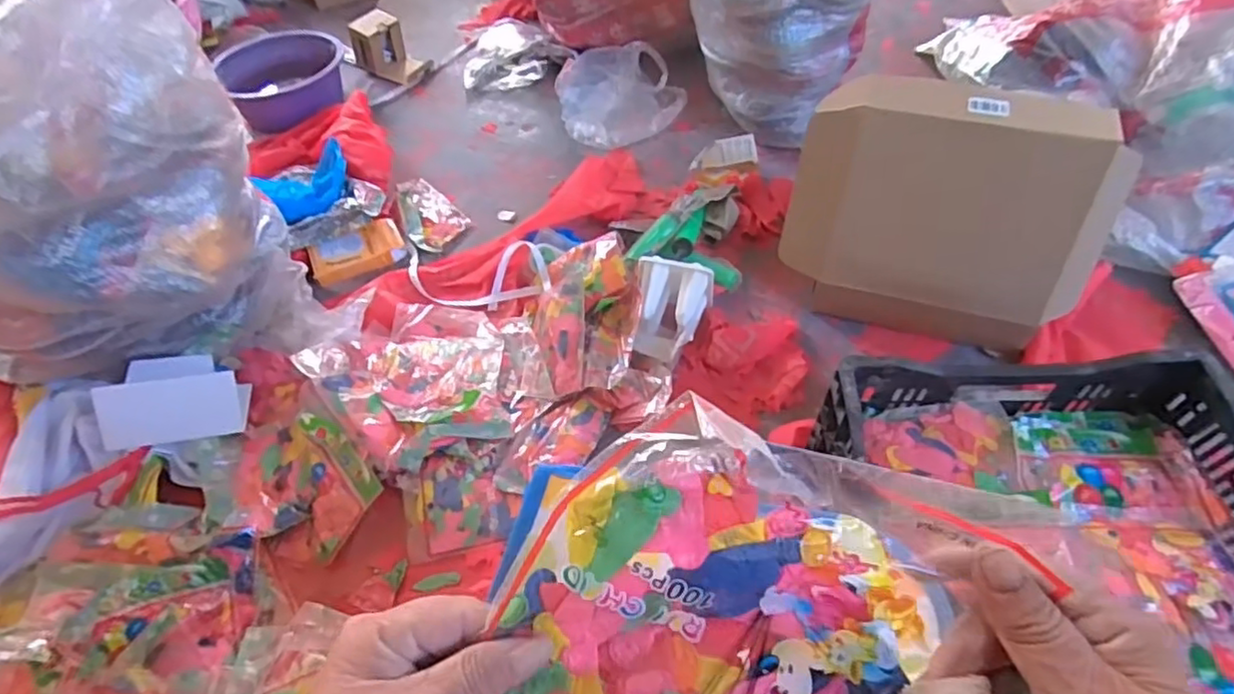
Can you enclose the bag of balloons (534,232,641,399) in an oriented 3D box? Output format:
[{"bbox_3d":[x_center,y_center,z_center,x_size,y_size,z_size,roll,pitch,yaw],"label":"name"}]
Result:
[{"bbox_3d":[-0.049,-0.053,0.987,0.160,0.097,0.253,-5,53,0],"label":"bag of balloons"}]

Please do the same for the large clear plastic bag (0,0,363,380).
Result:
[{"bbox_3d":[-0.688,-0.213,0.836,0.437,0.533,0.345,-23,55,-13],"label":"large clear plastic bag"}]

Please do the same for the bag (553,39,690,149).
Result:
[{"bbox_3d":[0.009,-0.562,1.418,0.278,0.090,0.261,-6,53,0],"label":"bag"}]

